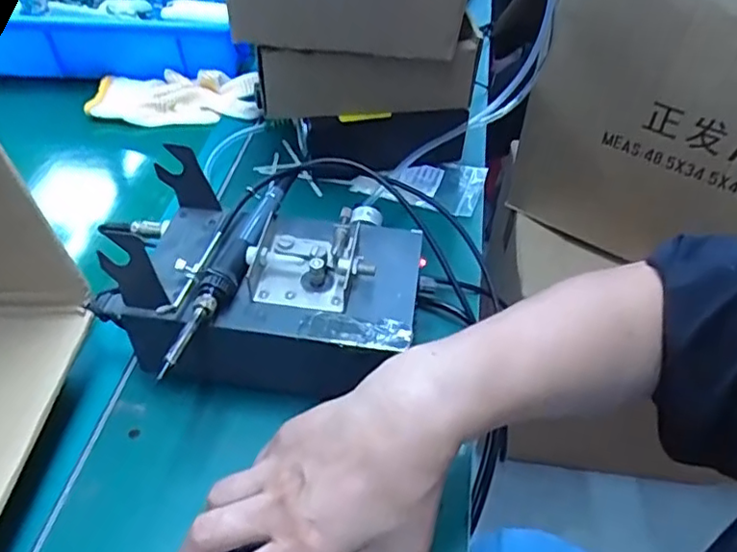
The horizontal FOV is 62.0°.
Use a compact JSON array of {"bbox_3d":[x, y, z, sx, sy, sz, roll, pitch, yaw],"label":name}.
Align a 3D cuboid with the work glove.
[{"bbox_3d":[-0.219,-0.204,0.701,0.191,0.029,0.085,2,46,1],"label":"work glove"}]

